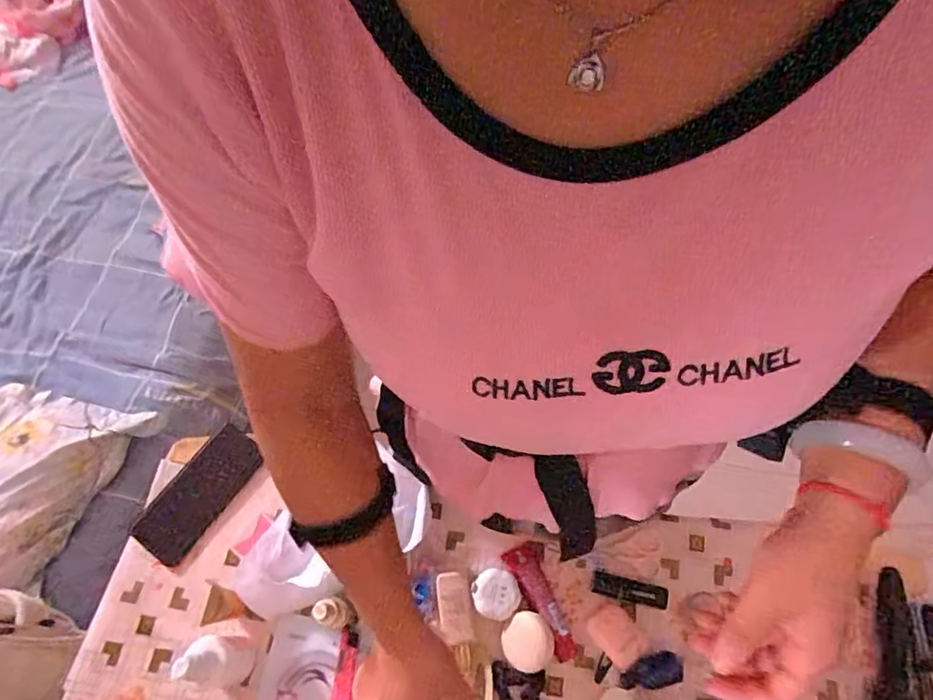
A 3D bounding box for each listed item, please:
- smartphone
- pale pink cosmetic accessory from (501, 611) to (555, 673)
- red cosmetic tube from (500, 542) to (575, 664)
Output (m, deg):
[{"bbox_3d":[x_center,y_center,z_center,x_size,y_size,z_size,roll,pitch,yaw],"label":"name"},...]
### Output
[{"bbox_3d":[-0.324,0.170,0.646,0.069,0.010,0.161,30,68,16],"label":"smartphone"},{"bbox_3d":[0.063,0.302,0.553,0.051,0.018,0.052,37,70,18],"label":"pale pink cosmetic accessory"},{"bbox_3d":[0.086,0.264,0.572,0.043,0.016,0.118,-27,66,-11],"label":"red cosmetic tube"}]

